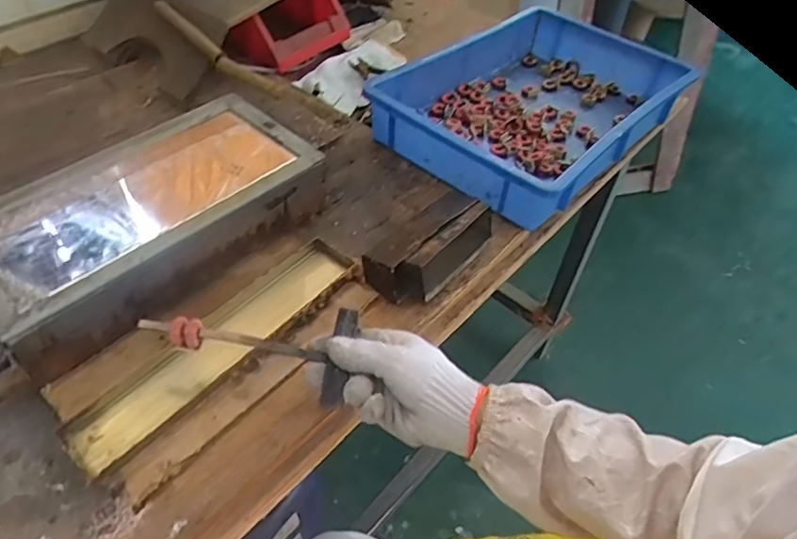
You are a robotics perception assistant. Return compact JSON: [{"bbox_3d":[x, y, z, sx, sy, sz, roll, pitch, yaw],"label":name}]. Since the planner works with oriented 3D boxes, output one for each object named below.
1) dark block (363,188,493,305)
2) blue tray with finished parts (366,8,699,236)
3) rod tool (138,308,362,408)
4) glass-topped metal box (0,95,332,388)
[{"bbox_3d":[0.034,-0.025,0.604,0.077,0.058,0.144,37,55,26],"label":"dark block"},{"bbox_3d":[0.187,-0.235,0.776,0.290,0.104,0.404,35,55,25],"label":"blue tray with finished parts"},{"bbox_3d":[-0.123,0.057,0.474,0.171,0.013,0.090,11,50,-2],"label":"rod tool"},{"bbox_3d":[-0.253,-0.057,0.581,0.183,0.074,0.330,36,55,25],"label":"glass-topped metal box"}]

